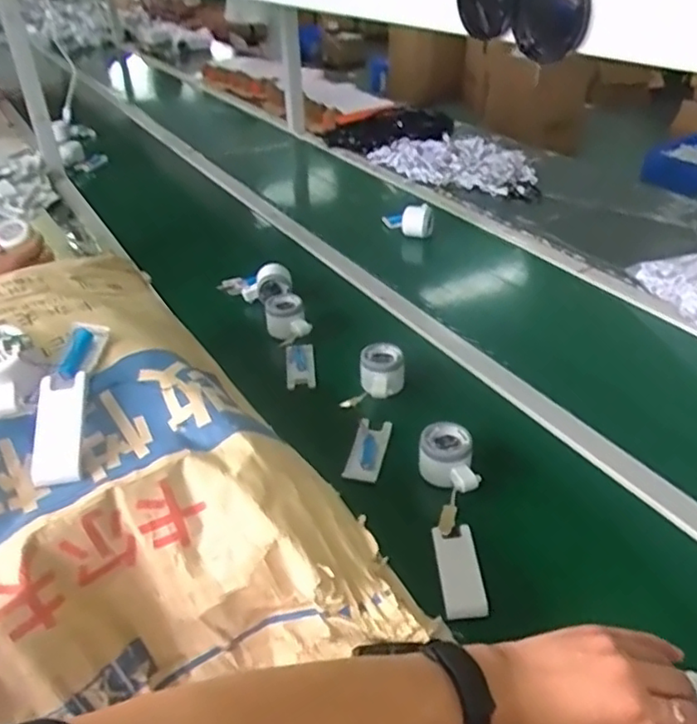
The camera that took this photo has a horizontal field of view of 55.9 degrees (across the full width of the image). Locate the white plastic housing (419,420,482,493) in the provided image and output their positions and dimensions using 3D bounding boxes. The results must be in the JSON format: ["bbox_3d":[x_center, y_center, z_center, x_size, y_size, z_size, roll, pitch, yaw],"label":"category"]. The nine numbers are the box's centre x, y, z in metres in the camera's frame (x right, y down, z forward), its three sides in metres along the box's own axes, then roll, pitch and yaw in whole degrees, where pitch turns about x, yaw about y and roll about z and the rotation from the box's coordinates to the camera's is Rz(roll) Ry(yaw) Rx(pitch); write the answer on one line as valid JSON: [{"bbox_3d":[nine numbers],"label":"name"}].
[{"bbox_3d":[0.112,0.108,0.742,0.065,0.042,0.080,0,35,4],"label":"white plastic housing"}]

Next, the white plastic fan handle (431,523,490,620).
[{"bbox_3d":[0.109,0.205,0.642,0.042,0.014,0.104,-3,35,-1],"label":"white plastic fan handle"}]

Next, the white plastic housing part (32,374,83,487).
[{"bbox_3d":[-0.249,0.058,0.563,0.037,0.007,0.100,-7,62,-6],"label":"white plastic housing part"}]

